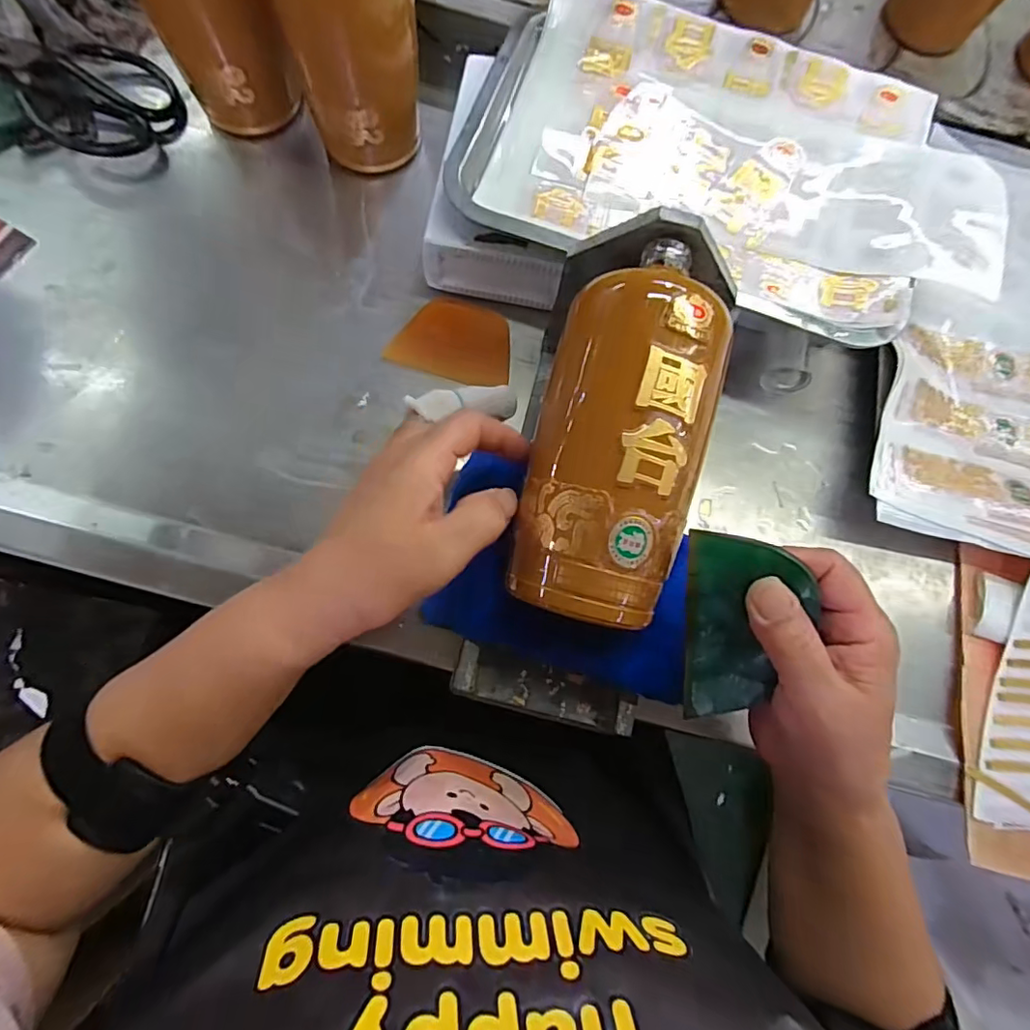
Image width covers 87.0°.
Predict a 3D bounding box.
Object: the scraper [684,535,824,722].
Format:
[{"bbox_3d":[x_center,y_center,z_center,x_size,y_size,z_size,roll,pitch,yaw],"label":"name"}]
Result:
[{"bbox_3d":[0.106,0.053,0.250,0.052,0.004,0.093,-1,108,9],"label":"scraper"}]

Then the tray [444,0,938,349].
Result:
[{"bbox_3d":[0.124,-0.242,0.364,0.297,0.024,0.205,20,80,0],"label":"tray"}]

